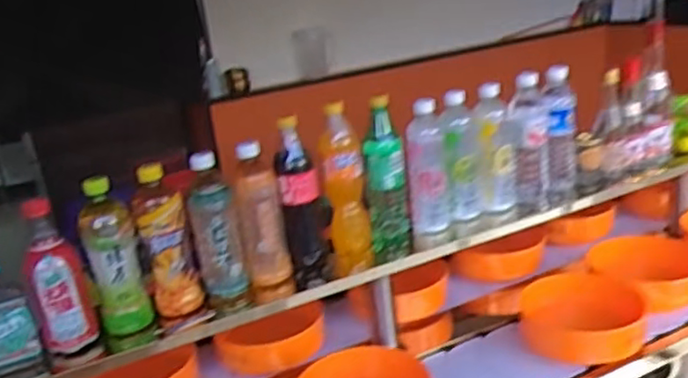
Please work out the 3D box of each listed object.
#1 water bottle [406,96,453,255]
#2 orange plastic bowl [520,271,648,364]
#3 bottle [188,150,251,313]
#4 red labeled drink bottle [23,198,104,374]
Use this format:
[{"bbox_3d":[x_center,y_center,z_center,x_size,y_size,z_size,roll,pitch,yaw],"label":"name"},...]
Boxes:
[{"bbox_3d":[0.138,-0.020,1.079,0.061,0.249,0.055,-5,19,8],"label":"water bottle"},{"bbox_3d":[0.403,0.210,1.107,0.195,0.079,0.194,0,20,20],"label":"orange plastic bowl"},{"bbox_3d":[-0.188,0.068,0.955,0.061,0.234,0.065,-11,19,-11],"label":"bottle"},{"bbox_3d":[-0.396,0.134,0.893,0.069,0.252,0.075,-17,21,-25],"label":"red labeled drink bottle"}]

